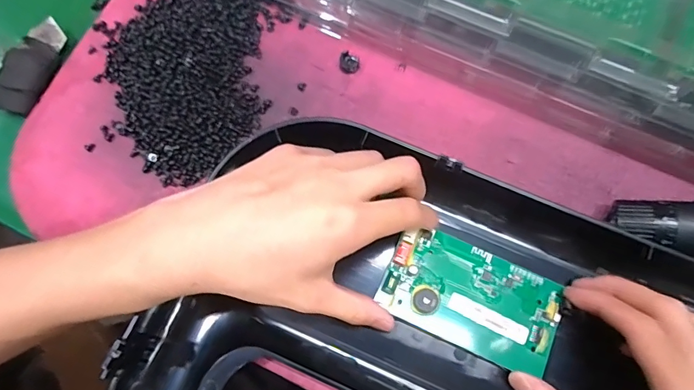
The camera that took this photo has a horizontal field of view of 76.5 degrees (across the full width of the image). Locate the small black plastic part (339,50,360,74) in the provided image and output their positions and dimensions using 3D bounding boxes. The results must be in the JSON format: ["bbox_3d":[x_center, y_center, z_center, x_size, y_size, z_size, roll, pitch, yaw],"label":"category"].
[{"bbox_3d":[0.001,-0.095,0.317,0.014,0.006,0.013,24,71,6],"label":"small black plastic part"}]

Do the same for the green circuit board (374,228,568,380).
[{"bbox_3d":[0.076,0.061,0.268,0.105,0.011,0.059,23,71,6],"label":"green circuit board"}]

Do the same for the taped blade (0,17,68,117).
[{"bbox_3d":[-0.225,-0.091,0.313,0.024,0.018,0.071,30,90,8],"label":"taped blade"}]

